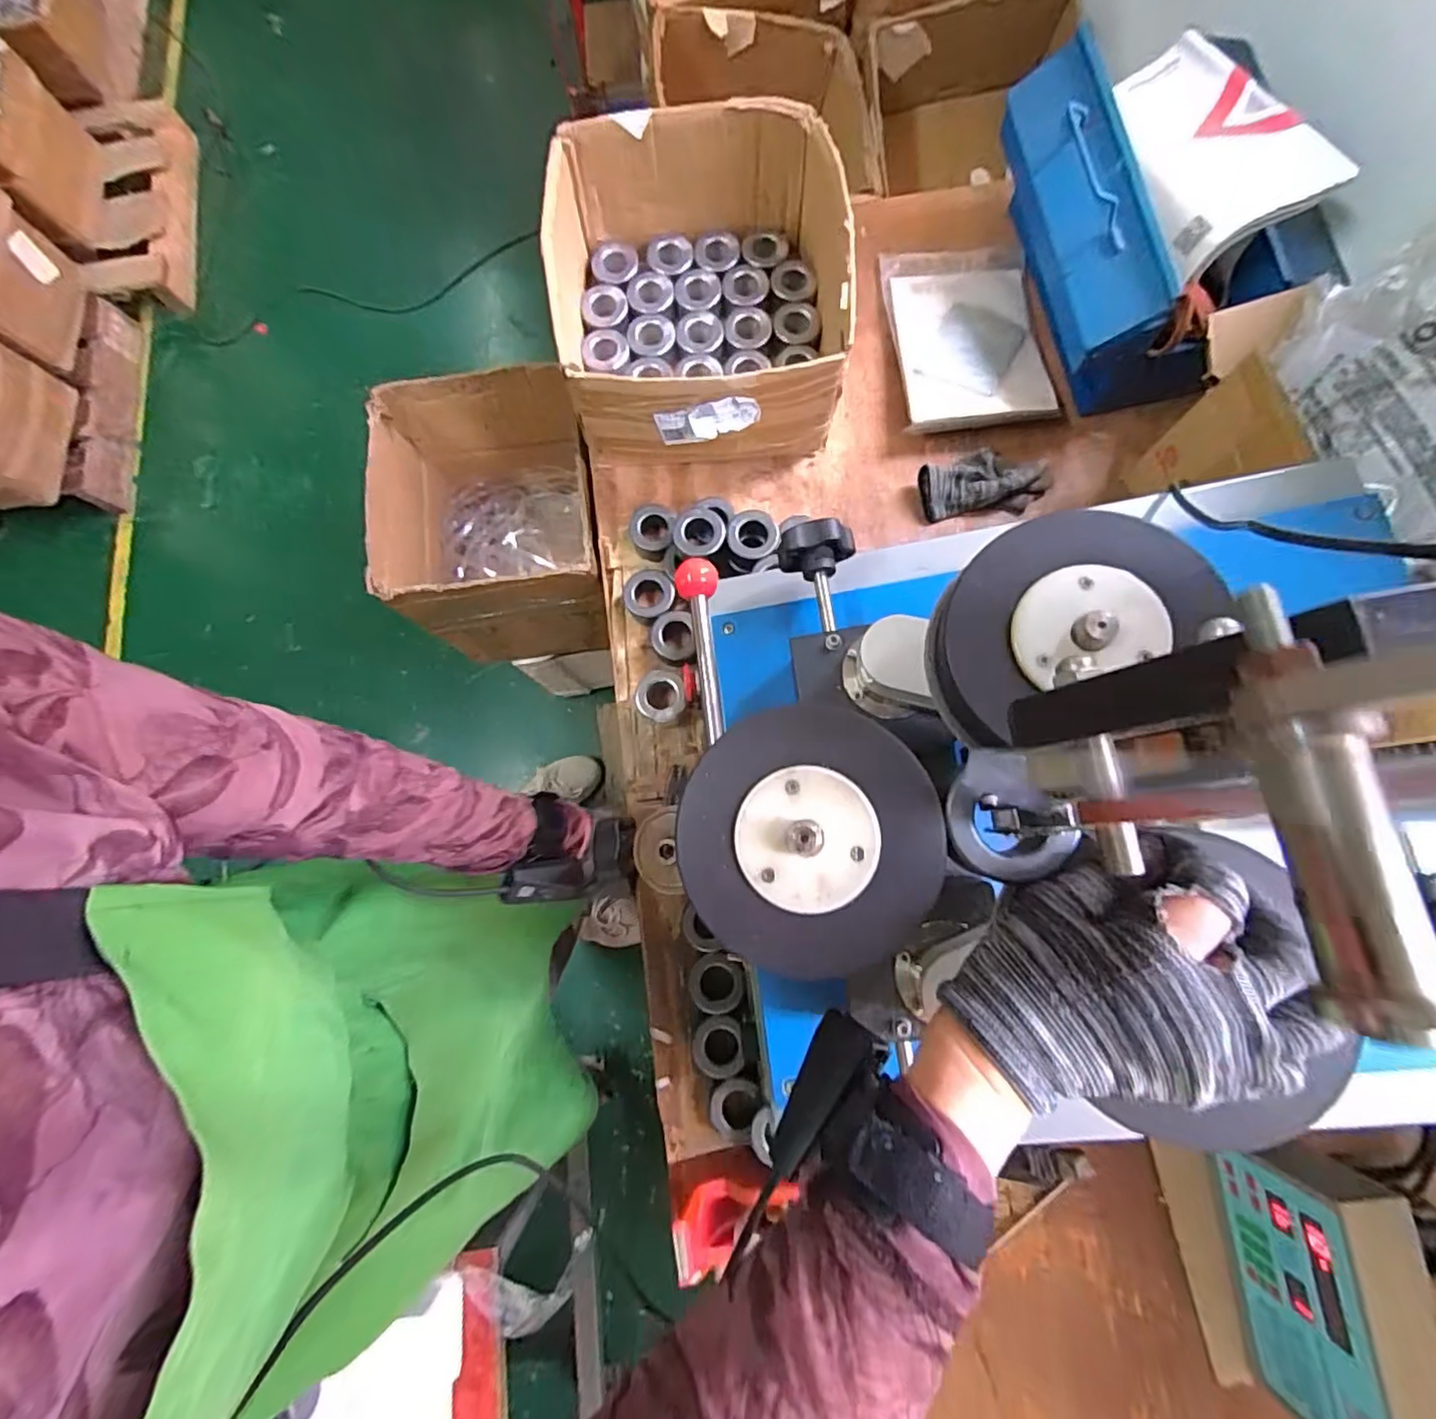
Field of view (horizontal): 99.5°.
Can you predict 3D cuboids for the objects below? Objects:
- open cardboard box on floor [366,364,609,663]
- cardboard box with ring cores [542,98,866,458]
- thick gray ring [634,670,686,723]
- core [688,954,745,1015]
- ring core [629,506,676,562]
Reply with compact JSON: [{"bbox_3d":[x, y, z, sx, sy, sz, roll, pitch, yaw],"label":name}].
[{"bbox_3d":[-0.311,-0.277,0.947,0.285,0.312,0.309,-6,77,0],"label":"open cardboard box on floor"},{"bbox_3d":[-0.016,-0.494,0.732,0.345,0.171,0.352,-4,77,1],"label":"cardboard box with ring cores"},{"bbox_3d":[-0.067,-0.013,0.729,0.061,0.044,0.062,0,77,2],"label":"thick gray ring"},{"bbox_3d":[-0.001,0.296,0.661,0.058,0.038,0.060,0,77,2],"label":"core"},{"bbox_3d":[-0.080,-0.220,0.766,0.061,0.038,0.062,-5,77,1],"label":"ring core"}]

